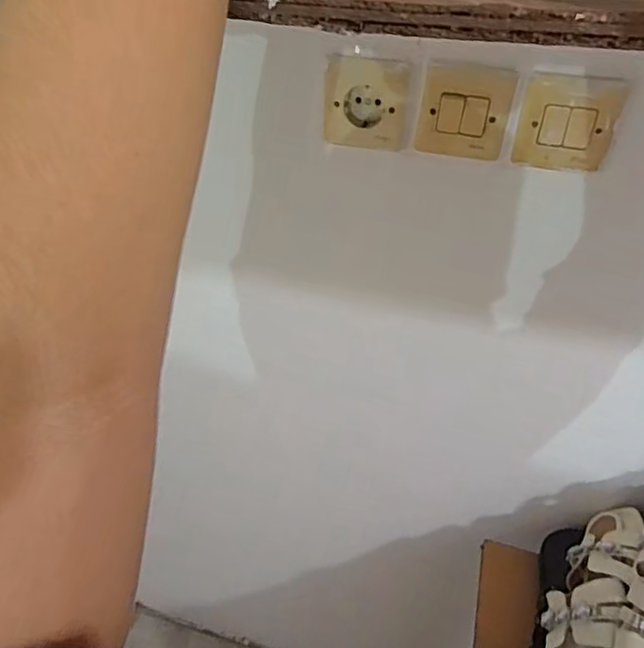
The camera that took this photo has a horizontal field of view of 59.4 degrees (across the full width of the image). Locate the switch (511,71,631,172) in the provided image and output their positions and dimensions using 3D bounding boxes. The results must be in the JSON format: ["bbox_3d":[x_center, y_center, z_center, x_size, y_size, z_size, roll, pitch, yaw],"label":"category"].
[{"bbox_3d":[0.213,-0.174,0.490,0.078,0.076,0.010,10,40,11],"label":"switch"}]

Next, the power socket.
[{"bbox_3d":[0.044,-0.209,0.534,0.079,0.081,0.018,10,40,11],"label":"power socket"}]

